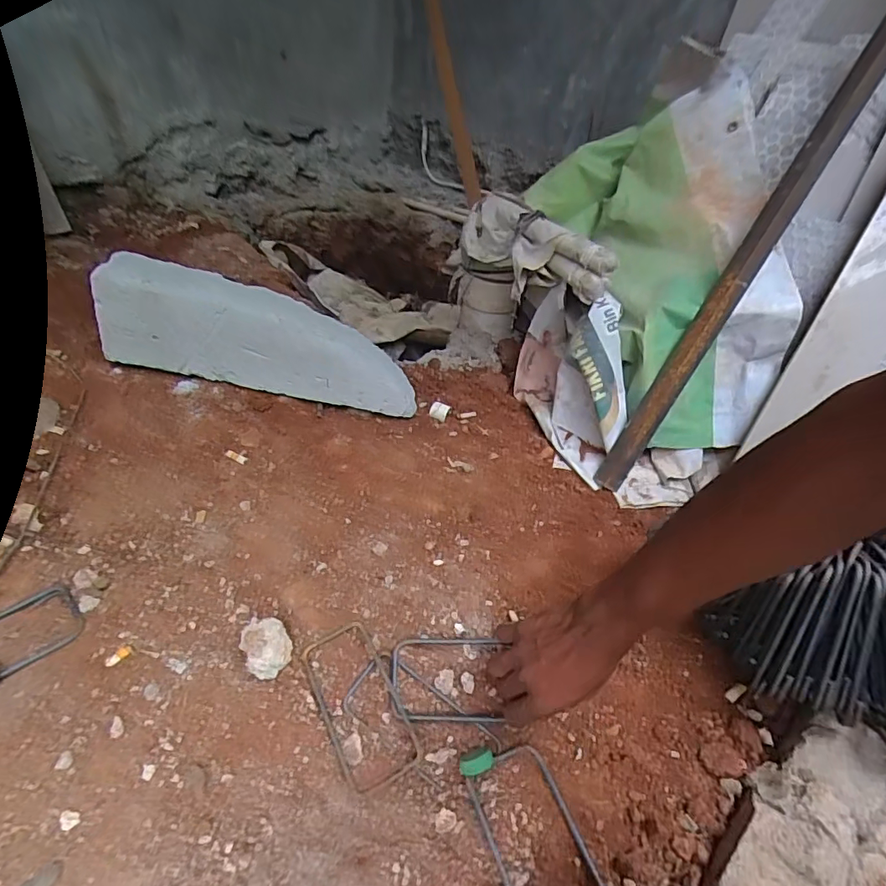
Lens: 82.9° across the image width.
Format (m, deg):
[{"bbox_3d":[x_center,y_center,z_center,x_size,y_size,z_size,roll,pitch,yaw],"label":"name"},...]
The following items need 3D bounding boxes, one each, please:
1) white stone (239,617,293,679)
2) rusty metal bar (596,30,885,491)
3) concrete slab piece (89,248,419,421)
[{"bbox_3d":[-0.178,0.207,0.507,0.043,0.029,0.055,-21,49,-28],"label":"white stone"},{"bbox_3d":[0.476,-0.367,0.642,0.033,0.994,0.034,34,9,27],"label":"rusty metal bar"},{"bbox_3d":[-0.280,-0.161,0.776,0.485,0.150,0.094,9,42,3],"label":"concrete slab piece"}]

